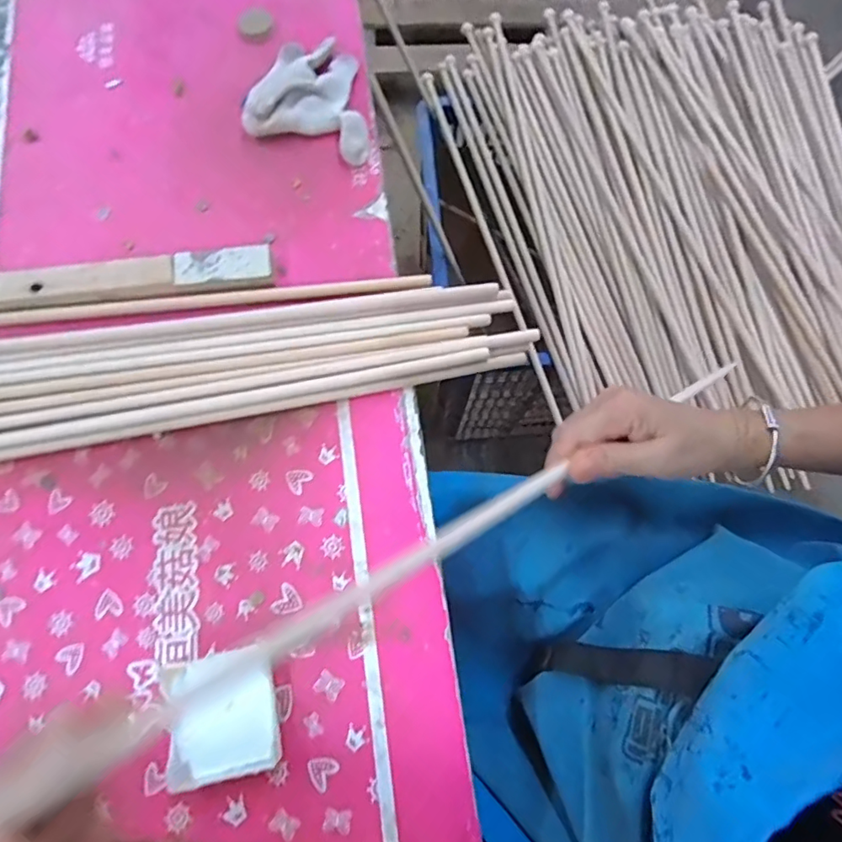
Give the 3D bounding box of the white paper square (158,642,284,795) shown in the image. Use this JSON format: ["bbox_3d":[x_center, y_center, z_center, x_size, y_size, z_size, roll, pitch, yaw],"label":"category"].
[{"bbox_3d":[-0.137,0.201,0.362,0.071,0.019,0.077,-14,74,-5],"label":"white paper square"}]

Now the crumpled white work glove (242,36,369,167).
[{"bbox_3d":[-0.098,-0.311,0.504,0.116,0.037,0.113,0,73,-1],"label":"crumpled white work glove"}]

